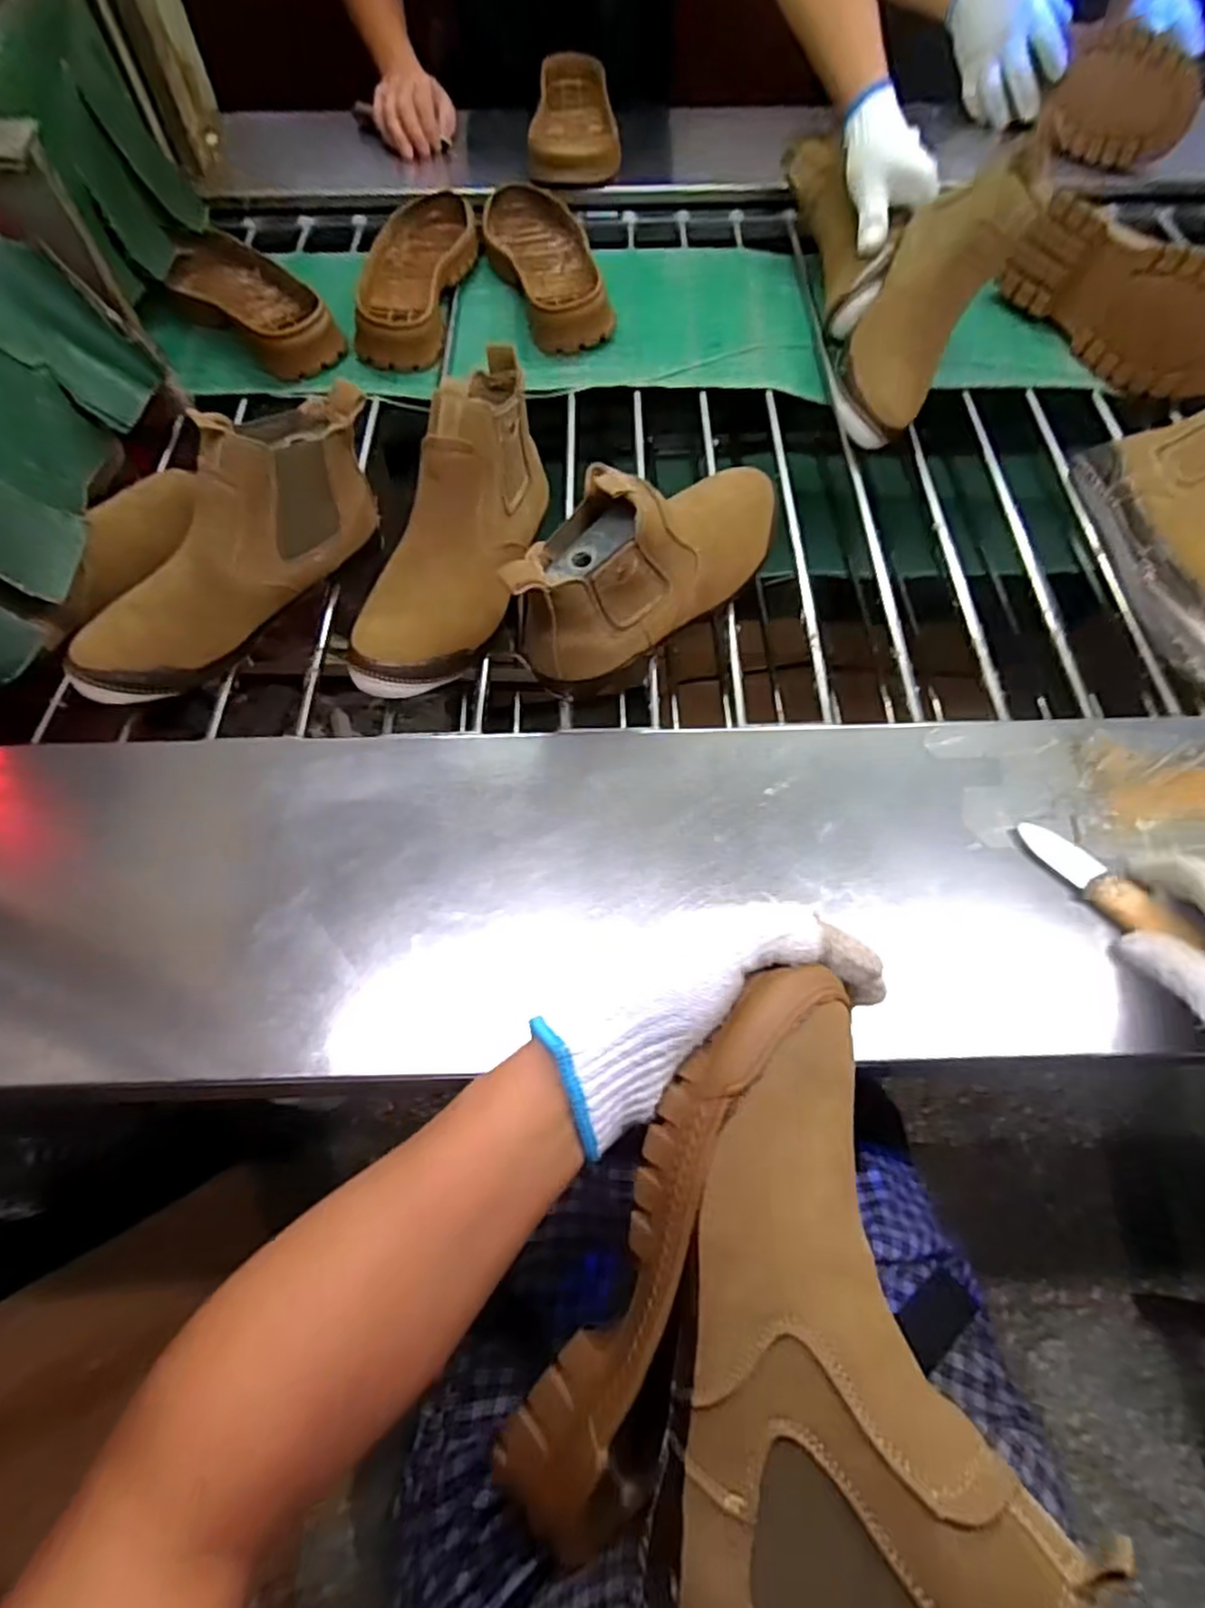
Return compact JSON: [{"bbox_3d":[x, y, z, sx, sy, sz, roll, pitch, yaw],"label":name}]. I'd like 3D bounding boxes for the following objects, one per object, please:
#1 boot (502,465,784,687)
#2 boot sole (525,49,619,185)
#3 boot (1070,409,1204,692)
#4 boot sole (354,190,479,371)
[{"bbox_3d":[0.051,-0.203,0.547,0.282,0.110,0.076,-38,69,-19],"label":"boot"},{"bbox_3d":[-0.033,-0.906,0.951,0.113,0.070,0.228,2,62,1],"label":"boot sole"},{"bbox_3d":[0.508,-0.223,0.601,0.128,0.092,0.272,3,62,1],"label":"boot"},{"bbox_3d":[-0.221,-0.625,0.849,0.120,0.045,0.303,6,62,3],"label":"boot sole"}]

